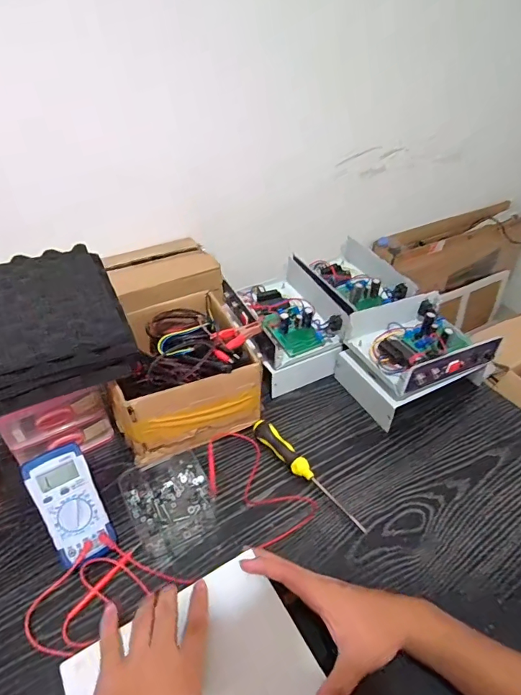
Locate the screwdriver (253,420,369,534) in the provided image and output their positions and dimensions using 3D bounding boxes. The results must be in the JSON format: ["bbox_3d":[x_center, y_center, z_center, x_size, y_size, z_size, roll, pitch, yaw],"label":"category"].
[{"bbox_3d":[0.065,0.176,0.606,0.027,0.022,0.209,-29,49,-30],"label":"screwdriver"}]

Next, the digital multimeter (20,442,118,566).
[{"bbox_3d":[-0.233,0.191,0.523,0.065,0.033,0.134,-23,85,-27],"label":"digital multimeter"}]

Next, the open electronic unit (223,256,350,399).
[{"bbox_3d":[0.045,-0.043,0.774,0.159,0.104,0.218,-19,44,-20],"label":"open electronic unit"}]

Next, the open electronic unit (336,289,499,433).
[{"bbox_3d":[0.251,0.015,0.720,0.203,0.116,0.160,-20,45,-21],"label":"open electronic unit"}]

